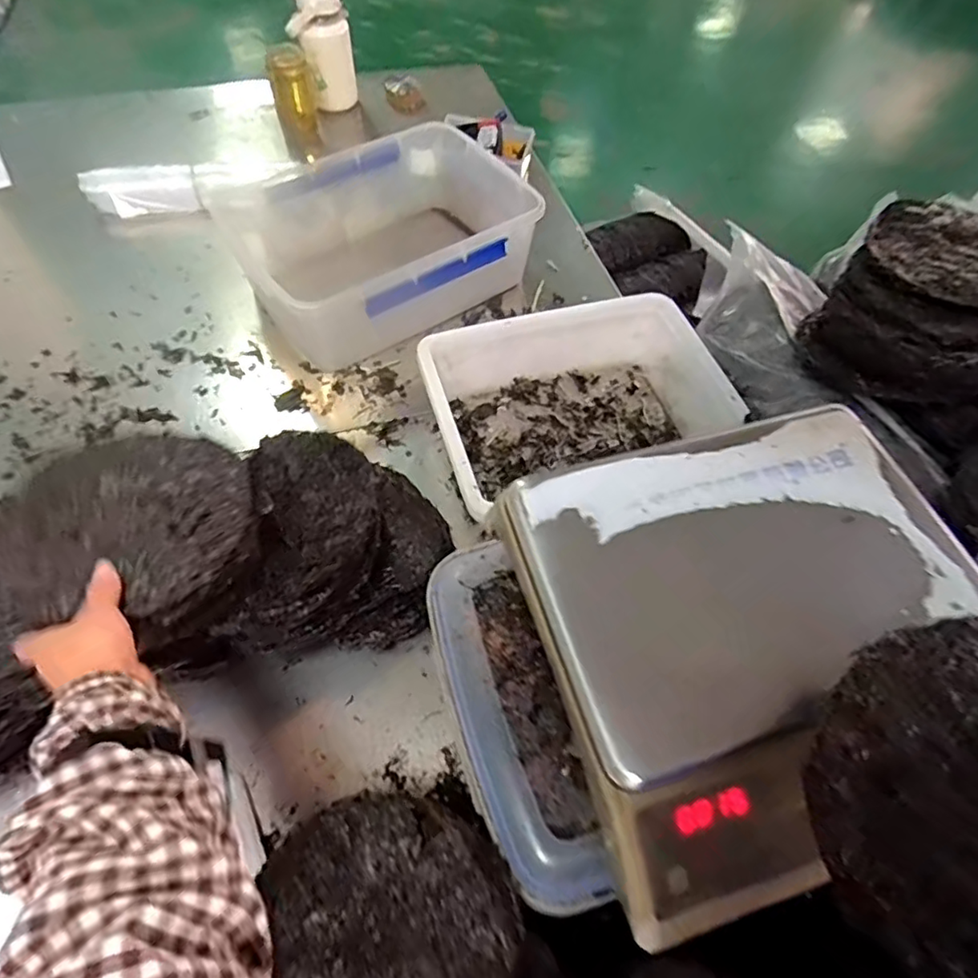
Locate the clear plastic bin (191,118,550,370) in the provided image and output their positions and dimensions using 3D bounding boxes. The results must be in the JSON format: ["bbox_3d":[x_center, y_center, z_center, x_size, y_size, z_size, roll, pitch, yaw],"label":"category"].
[{"bbox_3d":[-0.161,-0.399,0.956,0.412,0.131,0.312,-32,65,-21],"label":"clear plastic bin"}]

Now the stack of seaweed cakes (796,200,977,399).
[{"bbox_3d":[0.504,-0.206,0.680,0.211,0.123,0.230,37,63,19],"label":"stack of seaweed cakes"}]

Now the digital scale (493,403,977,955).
[{"bbox_3d":[0.204,0.109,0.460,0.346,0.086,0.321,-15,60,-12],"label":"digital scale"}]

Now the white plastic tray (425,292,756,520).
[{"bbox_3d":[0.108,-0.118,0.808,0.369,0.105,0.271,-13,59,-11],"label":"white plastic tray"}]

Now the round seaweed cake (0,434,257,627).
[{"bbox_3d":[-0.299,0.020,0.511,0.177,0.034,0.178,1,58,-2],"label":"round seaweed cake"}]

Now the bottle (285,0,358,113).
[{"bbox_3d":[-0.325,-0.868,1.187,0.114,0.221,0.076,-8,59,-8],"label":"bottle"}]

